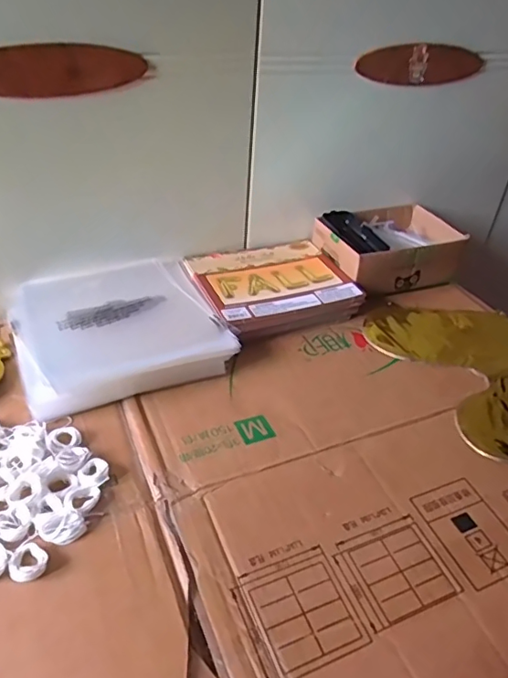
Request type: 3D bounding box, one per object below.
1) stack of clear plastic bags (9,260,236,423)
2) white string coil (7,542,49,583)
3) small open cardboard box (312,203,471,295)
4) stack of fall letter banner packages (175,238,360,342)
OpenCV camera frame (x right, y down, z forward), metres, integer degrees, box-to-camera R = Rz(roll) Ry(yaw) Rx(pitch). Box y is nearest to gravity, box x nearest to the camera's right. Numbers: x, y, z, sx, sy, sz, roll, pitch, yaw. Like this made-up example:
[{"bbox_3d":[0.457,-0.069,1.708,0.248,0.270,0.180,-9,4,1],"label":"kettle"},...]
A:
[{"bbox_3d":[-0.159,-0.018,0.623,0.214,0.029,0.214,-13,42,-22],"label":"stack of clear plastic bags"},{"bbox_3d":[-0.172,0.168,0.407,0.027,0.009,0.028,4,38,-3],"label":"white string coil"},{"bbox_3d":[0.200,-0.138,0.785,0.210,0.063,0.142,-13,42,-23],"label":"small open cardboard box"},{"bbox_3d":[0.021,-0.071,0.712,0.197,0.032,0.174,-16,43,-25],"label":"stack of fall letter banner packages"}]

